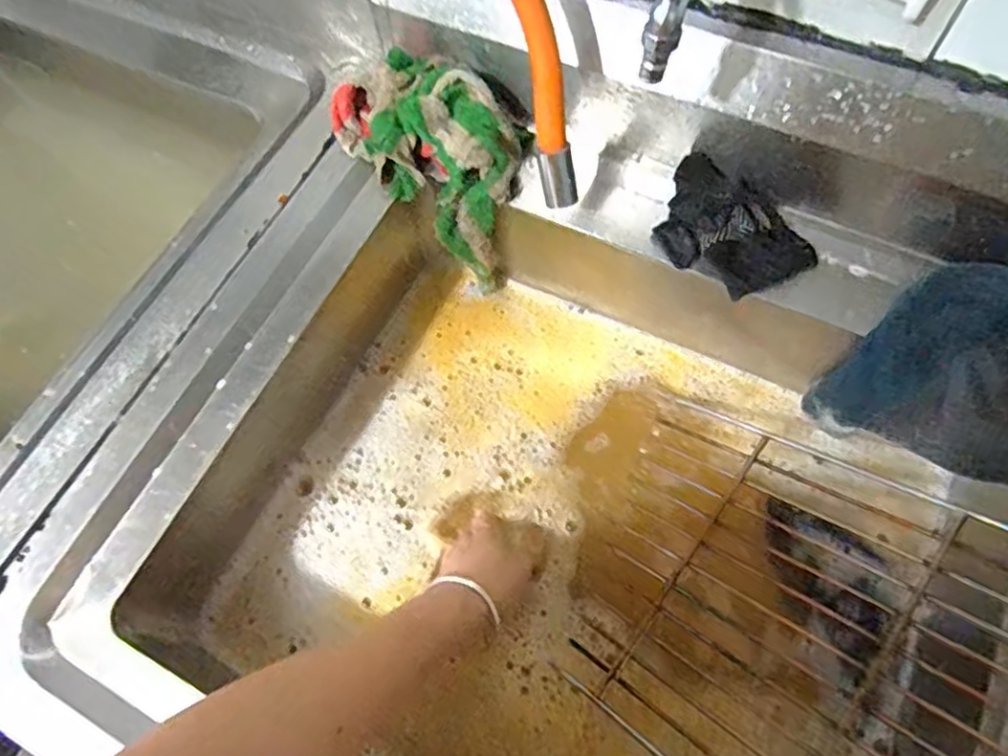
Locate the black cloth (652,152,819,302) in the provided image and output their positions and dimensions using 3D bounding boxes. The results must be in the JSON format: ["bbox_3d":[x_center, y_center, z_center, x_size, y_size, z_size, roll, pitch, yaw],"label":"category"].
[{"bbox_3d":[0.169,-0.107,0.513,0.117,0.023,0.073,38,91,12],"label":"black cloth"}]

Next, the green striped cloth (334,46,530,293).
[{"bbox_3d":[-0.061,-0.171,0.605,0.164,0.183,0.092,29,70,16],"label":"green striped cloth"}]

